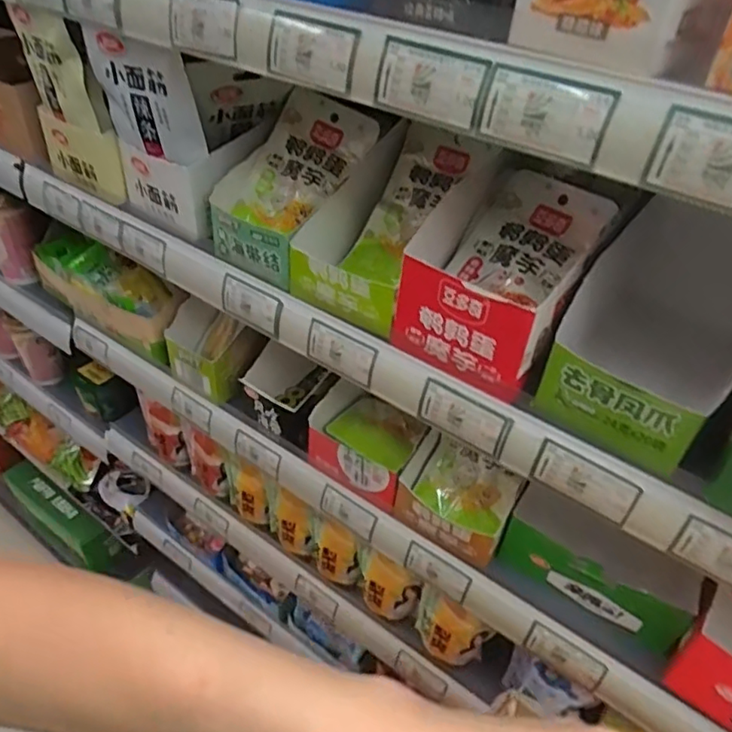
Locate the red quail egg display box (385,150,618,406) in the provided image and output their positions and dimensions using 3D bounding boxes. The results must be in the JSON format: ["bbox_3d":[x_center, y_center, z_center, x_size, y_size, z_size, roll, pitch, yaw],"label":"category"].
[{"bbox_3d":[0.097,-0.070,0.423,0.115,0.100,0.138,25,44,23],"label":"red quail egg display box"}]

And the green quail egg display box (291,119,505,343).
[{"bbox_3d":[0.024,-0.114,0.477,0.115,0.092,0.161,28,46,26],"label":"green quail egg display box"}]

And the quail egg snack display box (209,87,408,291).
[{"bbox_3d":[-0.058,-0.153,0.505,0.103,0.107,0.132,27,45,24],"label":"quail egg snack display box"}]

